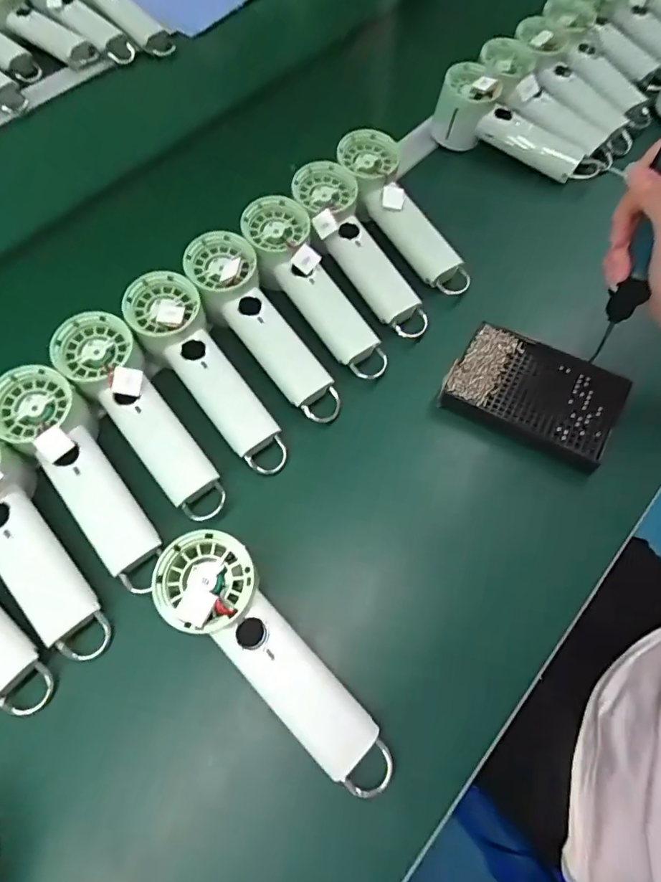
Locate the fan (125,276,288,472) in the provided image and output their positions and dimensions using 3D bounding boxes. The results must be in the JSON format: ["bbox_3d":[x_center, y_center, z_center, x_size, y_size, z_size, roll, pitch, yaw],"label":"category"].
[{"bbox_3d":[-0.105,-0.059,0.430,0.059,0.035,0.198,-35,84,-15],"label":"fan"}]

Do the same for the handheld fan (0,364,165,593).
[{"bbox_3d":[-0.193,0.027,0.388,0.066,0.046,0.200,-35,83,-15],"label":"handheld fan"}]

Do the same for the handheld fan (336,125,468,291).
[{"bbox_3d":[0.076,-0.229,0.507,0.057,0.044,0.190,-32,87,-14],"label":"handheld fan"}]

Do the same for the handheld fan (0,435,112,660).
[{"bbox_3d":[-0.230,0.072,0.365,0.063,0.043,0.196,-37,83,-16],"label":"handheld fan"}]

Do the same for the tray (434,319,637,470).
[{"bbox_3d":[0.177,-0.043,0.434,0.139,0.018,0.097,27,67,13],"label":"tray"}]

